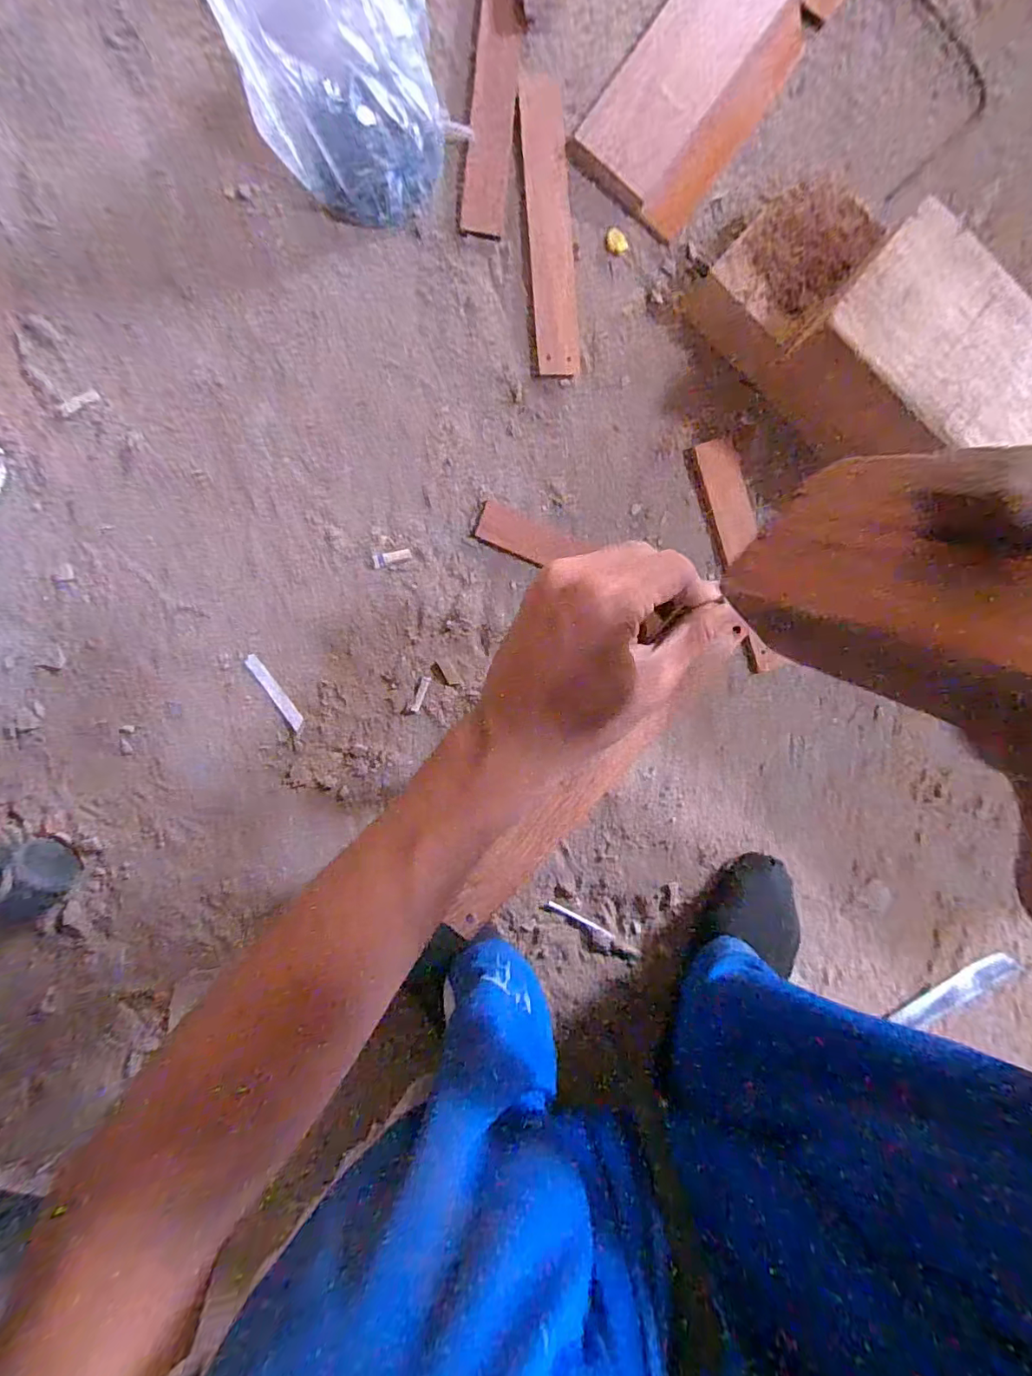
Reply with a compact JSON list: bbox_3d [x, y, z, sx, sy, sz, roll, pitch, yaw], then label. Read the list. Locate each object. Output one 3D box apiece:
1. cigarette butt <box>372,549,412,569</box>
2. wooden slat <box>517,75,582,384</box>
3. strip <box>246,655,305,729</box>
[{"bbox_3d":[-0.110,-0.116,0.461,0.034,0.004,0.011,-14,94,-2],"label":"cigarette butt"},{"bbox_3d":[0.029,-0.389,0.443,0.037,0.009,0.232,-5,93,-2],"label":"wooden slat"},{"bbox_3d":[-0.215,0.004,0.463,0.013,0.004,0.075,-35,94,0],"label":"strip"}]

